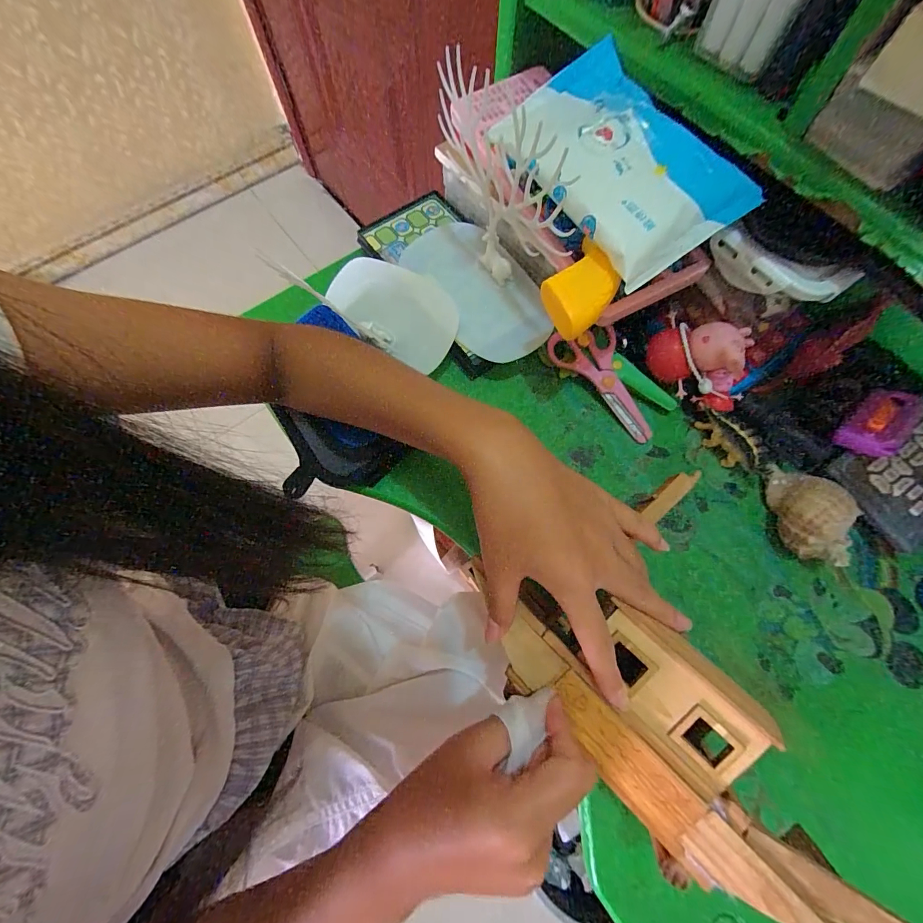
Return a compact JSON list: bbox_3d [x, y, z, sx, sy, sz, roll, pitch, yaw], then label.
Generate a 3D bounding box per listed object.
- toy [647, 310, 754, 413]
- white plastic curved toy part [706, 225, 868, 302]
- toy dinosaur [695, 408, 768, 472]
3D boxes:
[{"bbox_3d":[0.203,-0.085,0.343,0.076,0.078,0.043,15,40,31],"label":"toy"},{"bbox_3d":[0.222,-0.134,0.280,0.093,0.024,0.027,28,74,9],"label":"white plastic curved toy part"},{"bbox_3d":[0.227,-0.016,0.332,0.018,0.031,0.057,-32,75,-10],"label":"toy dinosaur"}]

